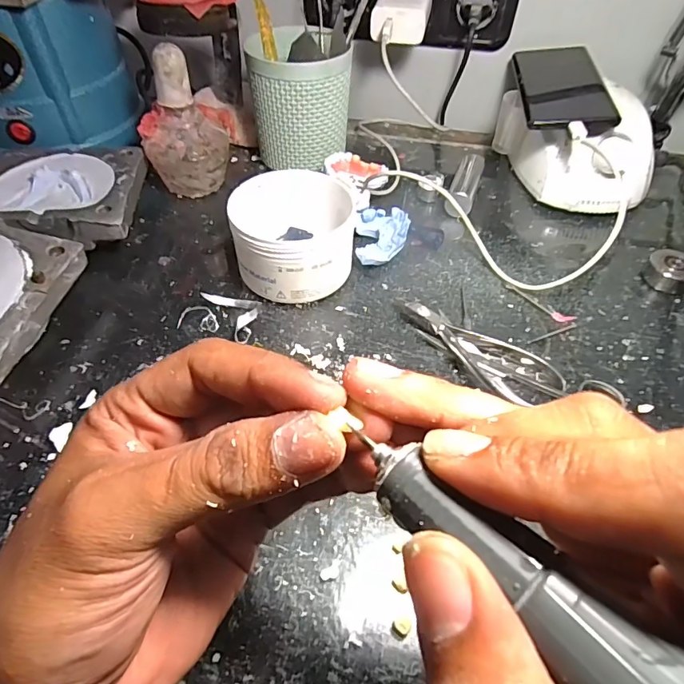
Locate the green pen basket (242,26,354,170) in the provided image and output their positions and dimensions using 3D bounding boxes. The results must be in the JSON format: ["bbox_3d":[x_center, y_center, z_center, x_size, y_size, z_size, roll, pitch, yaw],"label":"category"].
[{"bbox_3d":[-0.038,-0.247,0.453,0.089,0.113,0.109,0,49,-2],"label":"green pen basket"}]

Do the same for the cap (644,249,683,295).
[{"bbox_3d":[0.270,-0.058,0.385,0.034,0.021,0.034,1,49,-1],"label":"cap"}]

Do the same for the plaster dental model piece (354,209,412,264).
[{"bbox_3d":[0.034,-0.087,0.395,0.043,0.028,0.057,3,49,0],"label":"plaster dental model piece"}]

